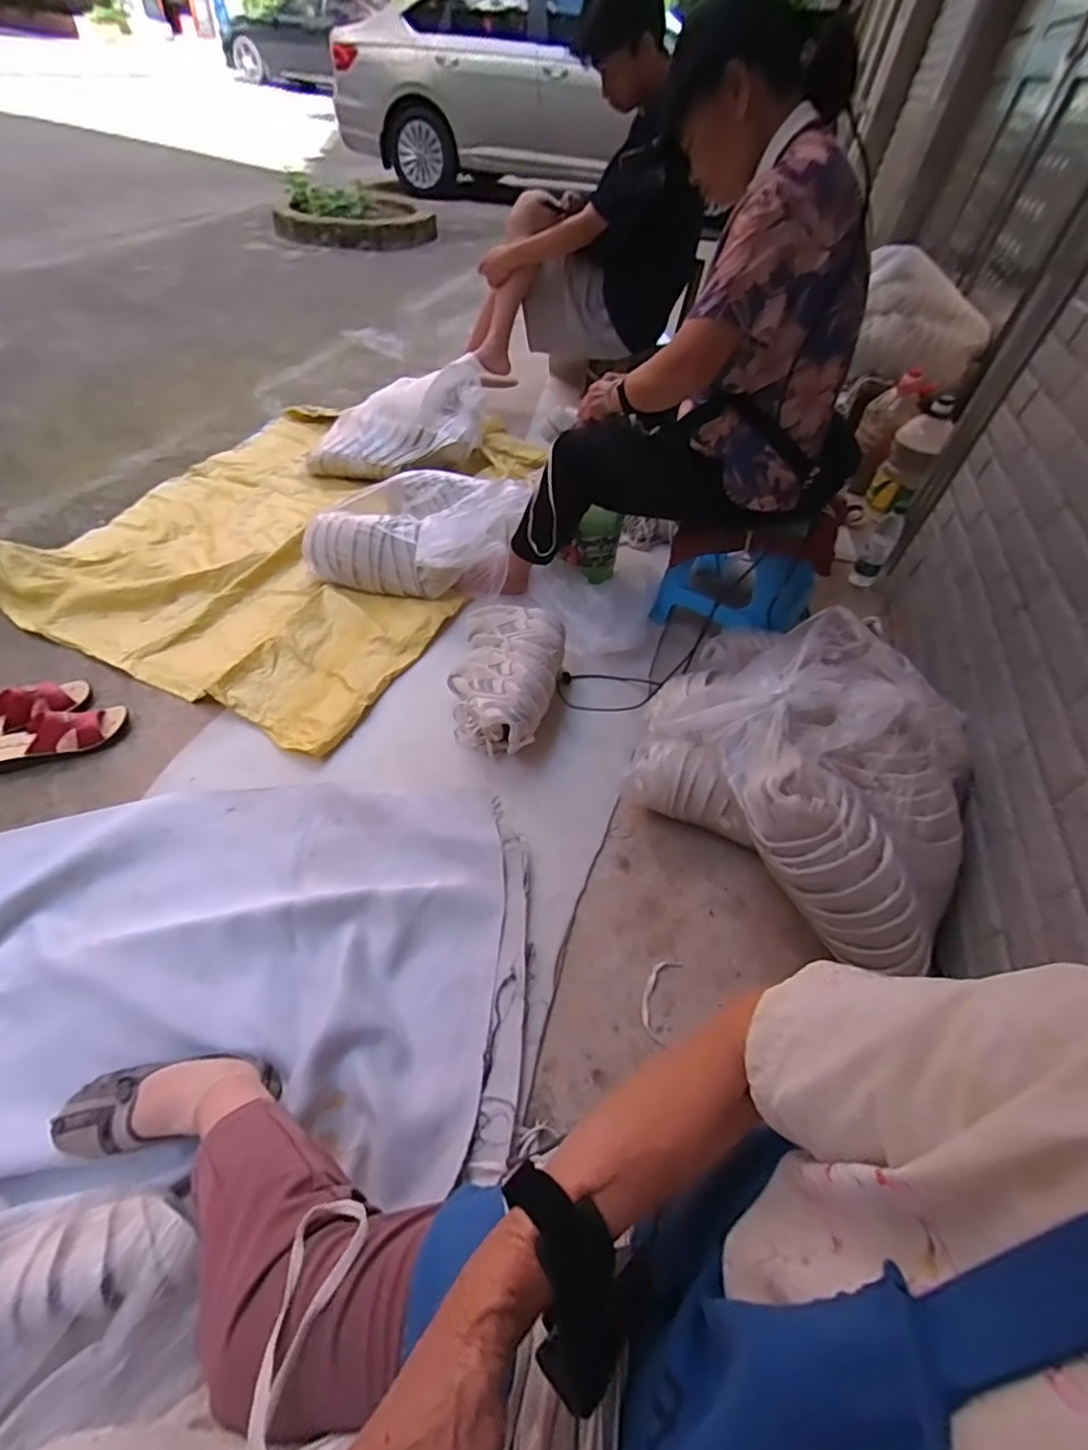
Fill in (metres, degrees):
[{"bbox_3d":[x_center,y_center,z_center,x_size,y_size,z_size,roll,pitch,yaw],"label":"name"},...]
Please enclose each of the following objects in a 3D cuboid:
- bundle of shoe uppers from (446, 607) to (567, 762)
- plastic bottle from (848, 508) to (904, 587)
[{"bbox_3d":[-0.076,-0.104,1.176,0.203,0.125,0.326,11,49,1],"label":"bundle of shoe uppers"},{"bbox_3d":[0.885,-0.462,1.585,0.066,0.211,0.071,24,50,13],"label":"plastic bottle"}]

